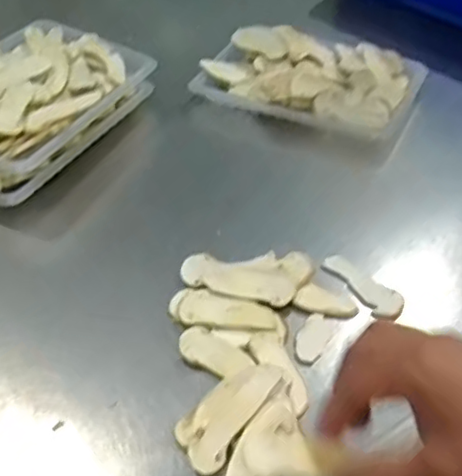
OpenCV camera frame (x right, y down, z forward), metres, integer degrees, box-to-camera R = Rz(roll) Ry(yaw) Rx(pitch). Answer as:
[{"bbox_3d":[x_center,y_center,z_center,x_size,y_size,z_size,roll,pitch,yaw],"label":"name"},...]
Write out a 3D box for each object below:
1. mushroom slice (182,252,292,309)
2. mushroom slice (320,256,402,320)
[{"bbox_3d":[0.004,0.030,0.470,0.085,0.009,0.029,15,46,14],"label":"mushroom slice"},{"bbox_3d":[0.098,0.034,0.474,0.027,0.007,0.070,-23,49,-22],"label":"mushroom slice"}]

